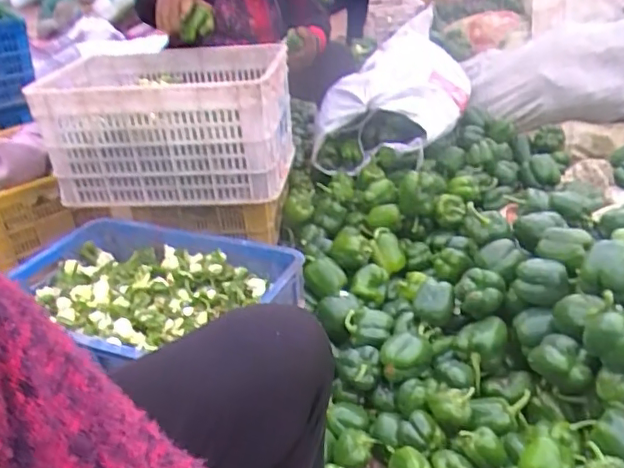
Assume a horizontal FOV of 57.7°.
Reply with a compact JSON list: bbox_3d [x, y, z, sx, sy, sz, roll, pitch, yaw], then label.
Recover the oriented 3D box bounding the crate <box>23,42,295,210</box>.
[{"bbox_3d":[-0.326,-0.270,1.373,0.532,0.263,0.378,-3,31,5],"label":"crate"}]

